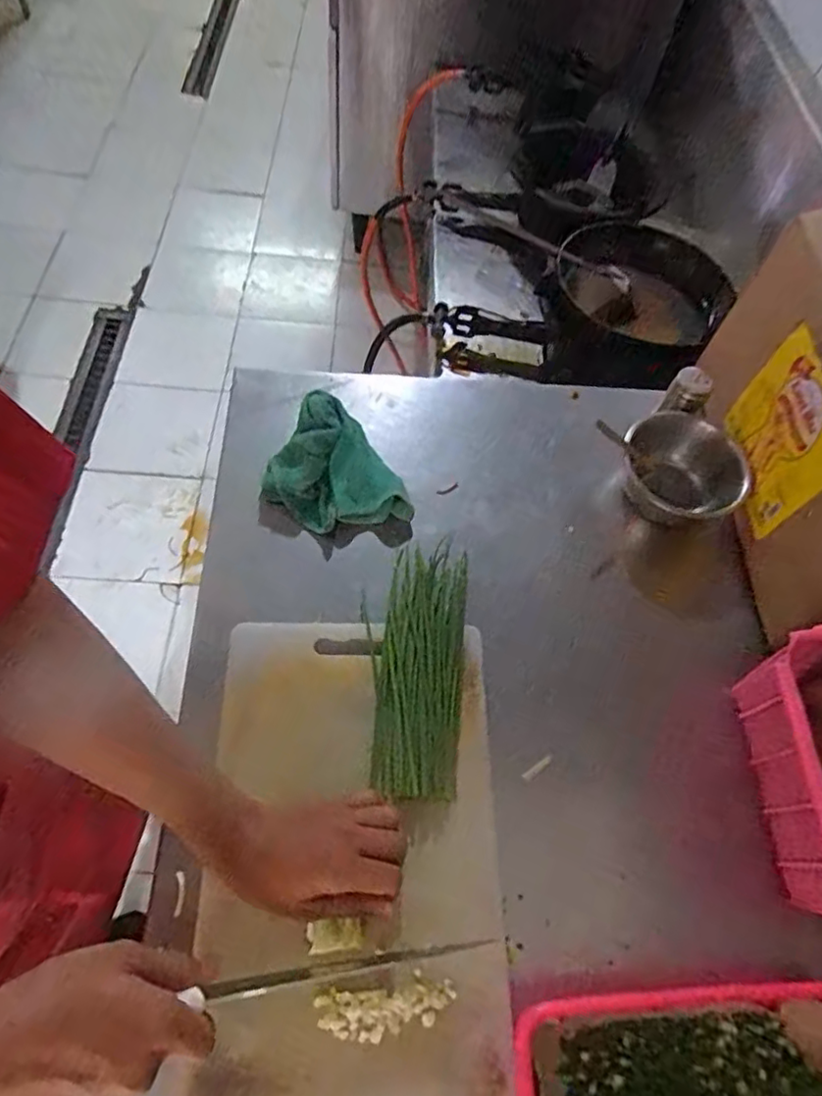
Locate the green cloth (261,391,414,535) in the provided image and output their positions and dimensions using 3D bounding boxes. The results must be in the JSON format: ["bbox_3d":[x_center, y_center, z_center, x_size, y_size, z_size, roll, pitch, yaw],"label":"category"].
[{"bbox_3d":[-0.073,-0.073,0.598,0.147,0.057,0.107,37,64,12],"label":"green cloth"}]

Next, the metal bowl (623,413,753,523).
[{"bbox_3d":[0.280,-0.084,0.615,0.115,0.078,0.108,3,62,-6],"label":"metal bowl"}]

